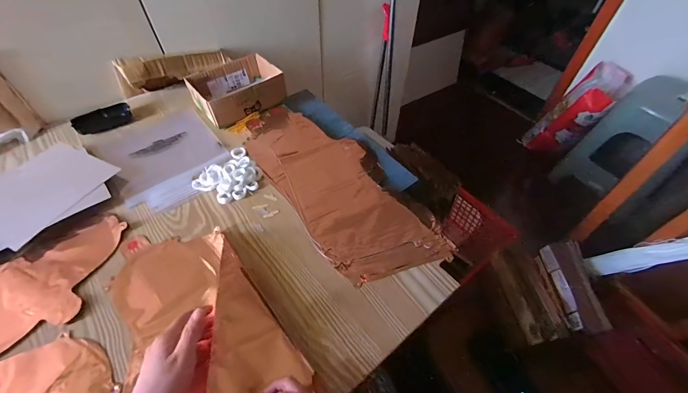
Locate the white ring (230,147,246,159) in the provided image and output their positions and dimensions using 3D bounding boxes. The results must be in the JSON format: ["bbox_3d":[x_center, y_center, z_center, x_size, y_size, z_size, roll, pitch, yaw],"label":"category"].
[{"bbox_3d":[-0.212,-0.088,0.628,0.028,0.009,0.030,1,52,-1],"label":"white ring"}]

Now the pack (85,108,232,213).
[{"bbox_3d":[-0.355,-0.086,0.629,0.259,0.014,0.205,38,60,25],"label":"pack"}]

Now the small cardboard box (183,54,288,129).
[{"bbox_3d":[-0.243,-0.241,0.713,0.185,0.062,0.143,-29,58,-22],"label":"small cardboard box"}]

